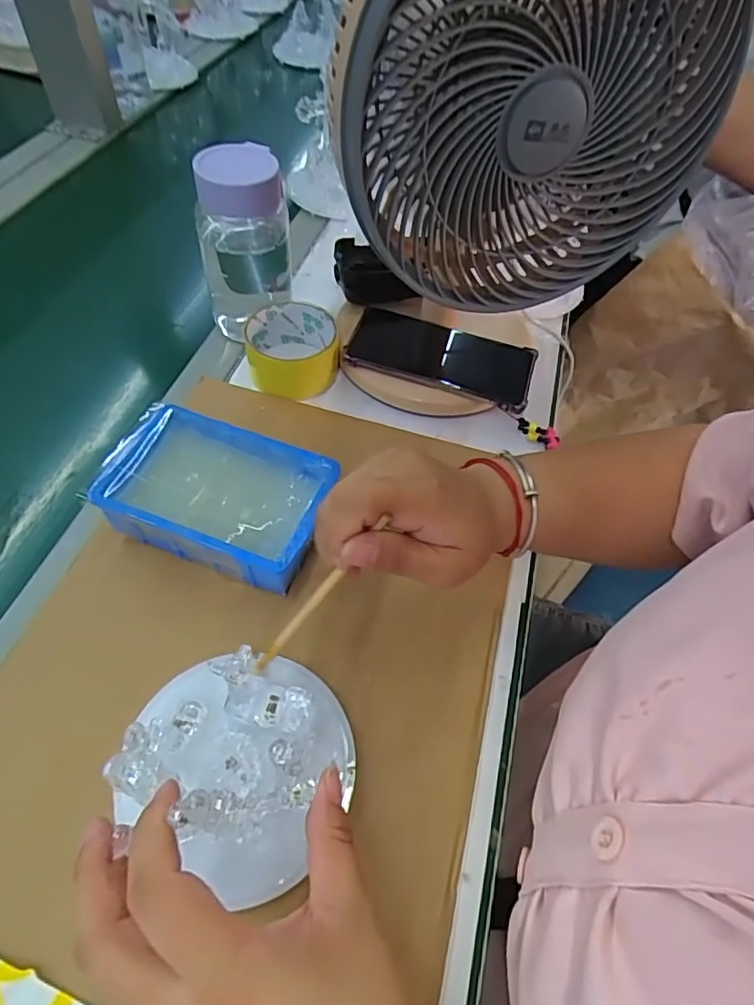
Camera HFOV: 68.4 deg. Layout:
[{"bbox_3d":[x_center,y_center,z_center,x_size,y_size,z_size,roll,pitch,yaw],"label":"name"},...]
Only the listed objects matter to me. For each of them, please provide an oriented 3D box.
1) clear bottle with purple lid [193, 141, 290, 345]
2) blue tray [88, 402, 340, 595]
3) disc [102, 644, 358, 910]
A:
[{"bbox_3d":[-0.115,-0.223,0.493,0.077,0.151,0.066,-5,55,-8],"label":"clear bottle with purple lid"},{"bbox_3d":[-0.110,0.001,0.396,0.152,0.057,0.104,21,56,10],"label":"blue tray"},{"bbox_3d":[-0.077,0.140,0.313,0.119,0.025,0.114,2,54,-3],"label":"disc"}]

